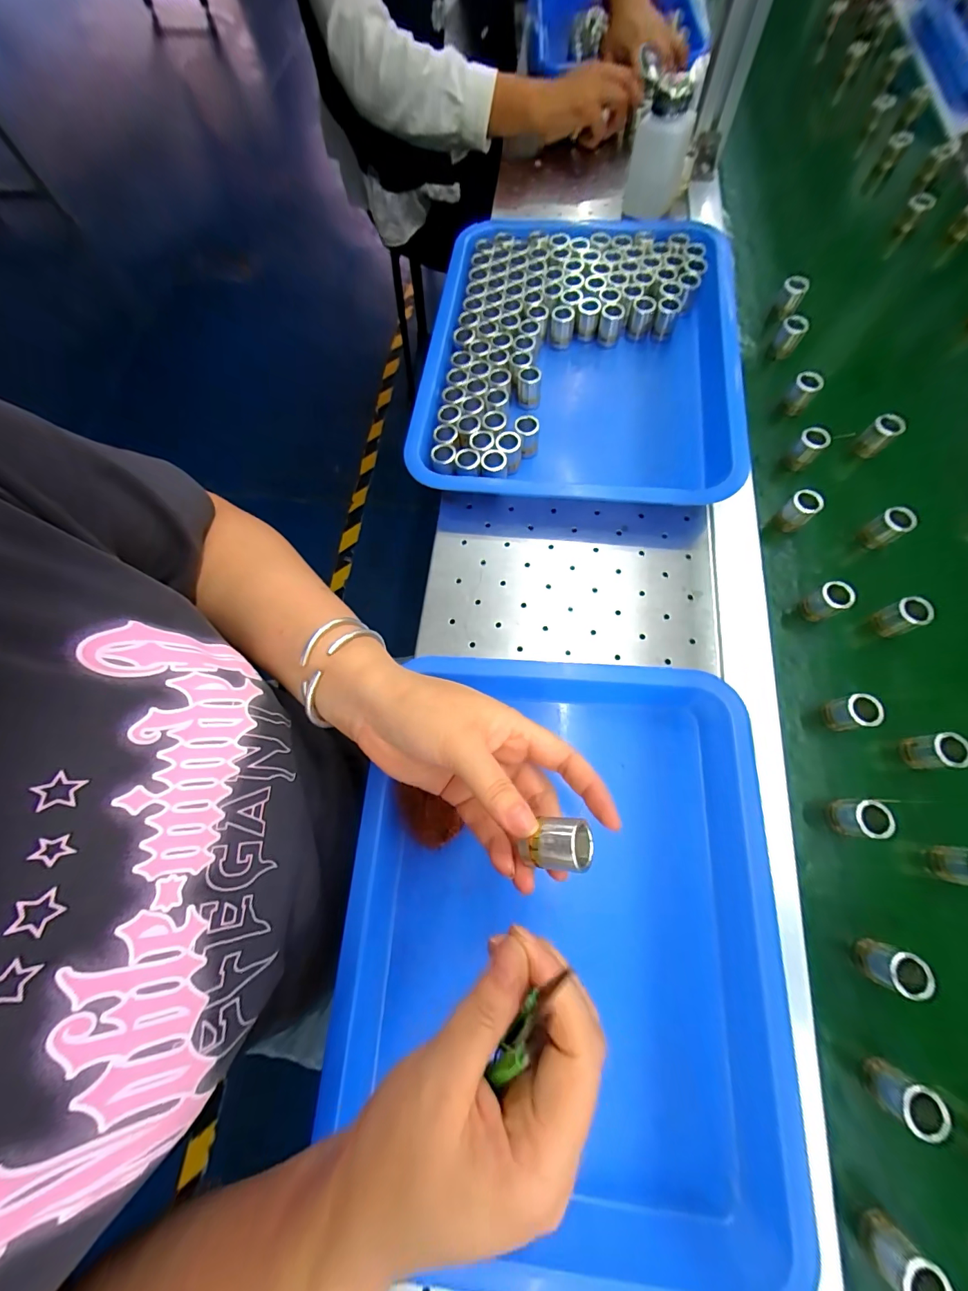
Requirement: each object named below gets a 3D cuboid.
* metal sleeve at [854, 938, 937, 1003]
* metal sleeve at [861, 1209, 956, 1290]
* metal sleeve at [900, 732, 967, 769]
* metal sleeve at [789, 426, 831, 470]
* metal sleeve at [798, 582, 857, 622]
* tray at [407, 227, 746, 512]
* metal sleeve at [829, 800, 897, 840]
[{"bbox_3d":[0.251,0.198,0.263,0.020,0.037,0.023,13,71,7],"label":"metal sleeve"},{"bbox_3d":[0.216,0.320,0.221,0.023,0.038,0.019,-39,73,-11],"label":"metal sleeve"},{"bbox_3d":[0.321,0.077,0.305,0.022,0.034,0.023,-3,70,2],"label":"metal sleeve"},{"bbox_3d":[0.297,-0.180,0.394,0.022,0.037,0.022,-1,70,2],"label":"metal sleeve"},{"bbox_3d":[0.275,-0.034,0.343,0.020,0.035,0.022,-1,70,2],"label":"metal sleeve"},{"bbox_3d":[0.098,-0.297,0.436,0.296,0.046,0.364,7,71,5],"label":"tray"},{"bbox_3d":[0.256,0.119,0.293,0.020,0.038,0.023,-1,70,2],"label":"metal sleeve"}]

